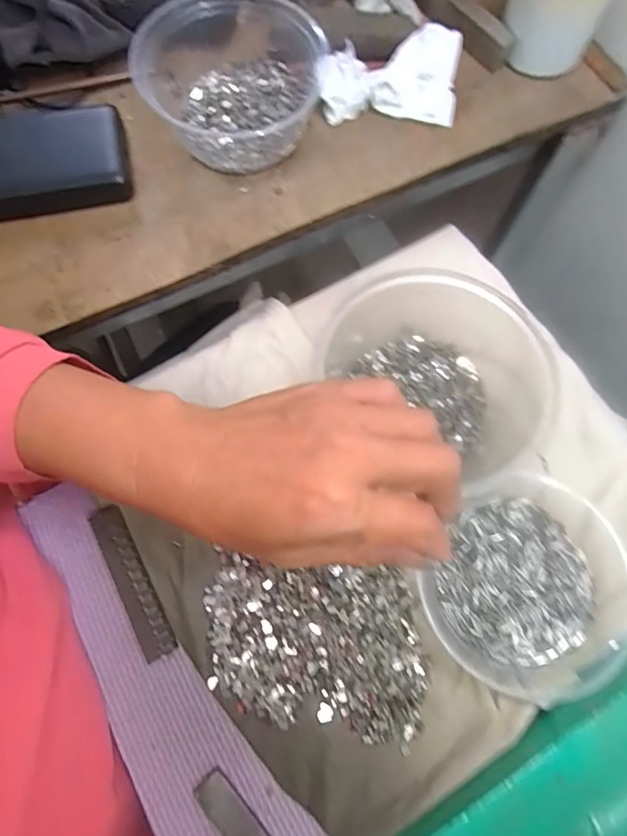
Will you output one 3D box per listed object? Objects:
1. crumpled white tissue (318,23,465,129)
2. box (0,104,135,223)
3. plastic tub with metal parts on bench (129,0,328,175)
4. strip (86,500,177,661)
[{"bbox_3d":[0.059,-0.269,0.387,0.109,0.030,0.059,0,72,0],"label":"crumpled white tissue"},{"bbox_3d":[-0.215,-0.185,0.362,0.150,0.028,0.069,-11,73,-4],"label":"box"},{"bbox_3d":[-0.056,-0.268,0.374,0.130,0.055,0.141,0,72,0],"label":"plastic tub with metal parts on bench"},{"bbox_3d":[-0.114,0.103,0.314,0.021,0.013,0.098,-27,74,-9],"label":"strip"}]

